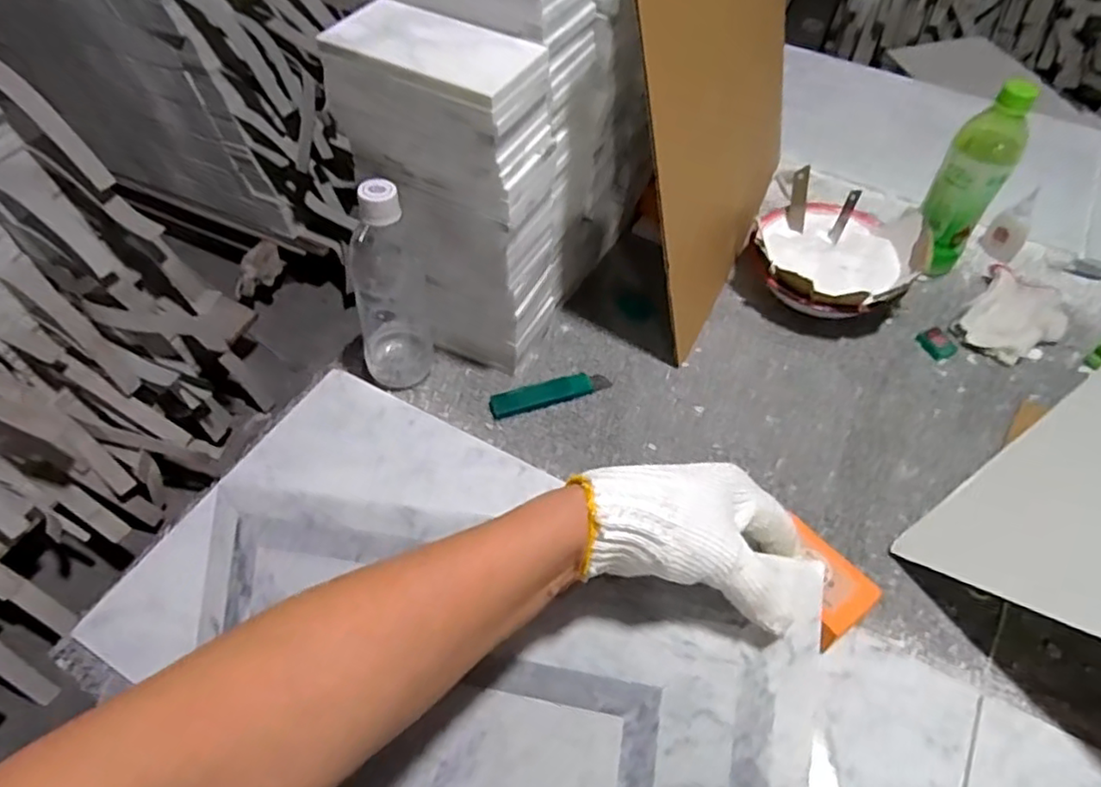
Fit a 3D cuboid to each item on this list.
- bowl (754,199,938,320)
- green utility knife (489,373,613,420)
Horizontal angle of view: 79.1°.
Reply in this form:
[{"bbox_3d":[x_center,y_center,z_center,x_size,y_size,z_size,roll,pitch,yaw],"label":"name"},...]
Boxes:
[{"bbox_3d":[0.308,-0.145,0.726,0.174,0.082,0.170,15,54,13],"label":"bowl"},{"bbox_3d":[0.000,-0.001,0.647,0.118,0.013,0.024,-16,54,-10],"label":"green utility knife"}]

